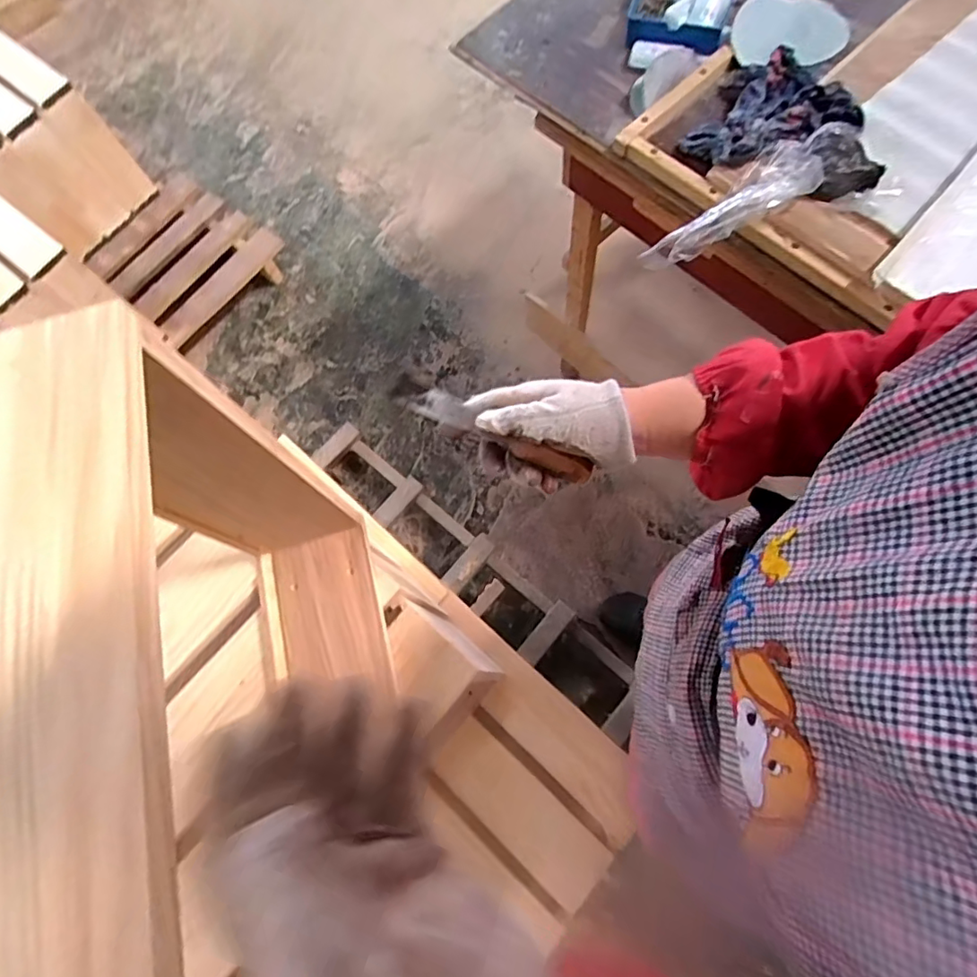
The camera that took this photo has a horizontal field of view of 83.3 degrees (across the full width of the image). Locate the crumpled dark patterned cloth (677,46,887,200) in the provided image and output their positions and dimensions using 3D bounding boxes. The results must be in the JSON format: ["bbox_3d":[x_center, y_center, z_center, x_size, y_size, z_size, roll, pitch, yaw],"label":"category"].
[{"bbox_3d":[0.408,-0.484,0.735,0.241,0.071,0.207,35,79,15],"label":"crumpled dark patterned cloth"}]

